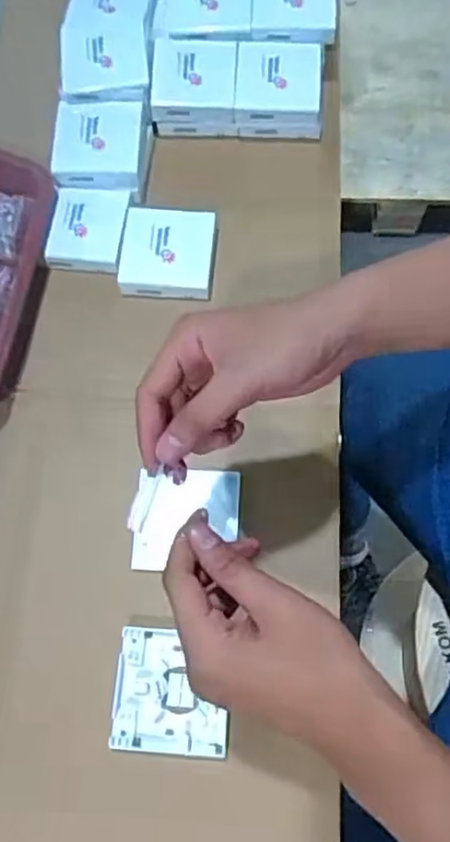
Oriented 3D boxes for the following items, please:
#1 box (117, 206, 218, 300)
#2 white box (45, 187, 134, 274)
[{"bbox_3d":[-0.052,-0.161,0.631,0.086,0.032,0.083,5,69,3],"label":"box"},{"bbox_3d":[-0.133,-0.189,0.645,0.072,0.023,0.080,7,69,4],"label":"white box"}]

